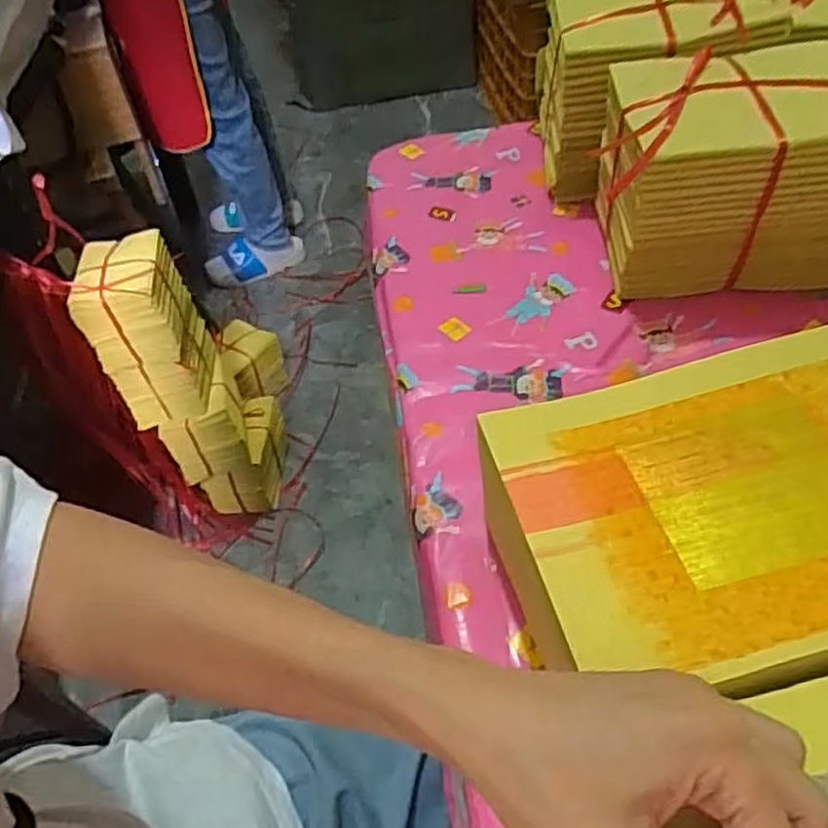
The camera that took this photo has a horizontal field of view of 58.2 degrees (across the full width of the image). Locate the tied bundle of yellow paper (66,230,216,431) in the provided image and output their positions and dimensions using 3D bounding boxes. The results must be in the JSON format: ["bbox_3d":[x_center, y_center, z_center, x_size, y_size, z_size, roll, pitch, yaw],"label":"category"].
[{"bbox_3d":[-0.423,-0.131,1.192,0.134,0.266,0.161,-10,51,-2],"label":"tied bundle of yellow paper"}]

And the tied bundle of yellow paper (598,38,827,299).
[{"bbox_3d":[0.225,-0.173,0.544,0.171,0.135,0.130,-4,51,3],"label":"tied bundle of yellow paper"}]

